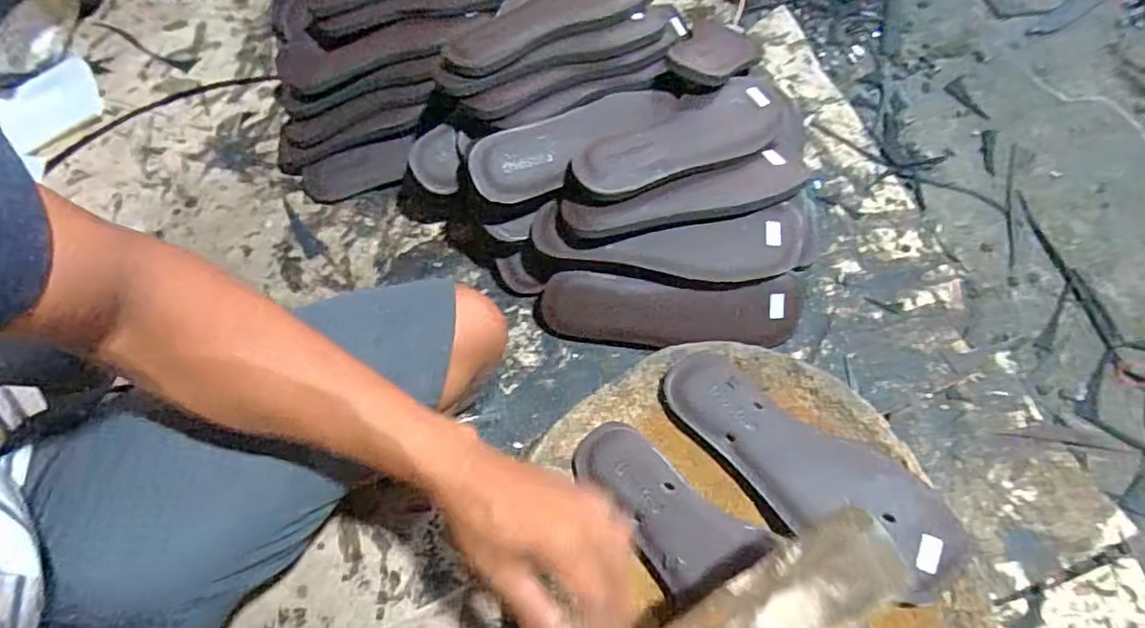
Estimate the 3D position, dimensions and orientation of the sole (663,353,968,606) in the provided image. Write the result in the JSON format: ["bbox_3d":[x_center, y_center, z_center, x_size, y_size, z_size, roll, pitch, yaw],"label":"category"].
[{"bbox_3d":[0.182,0.121,0.469,0.248,0.024,0.078,36,73,18],"label":"sole"}]

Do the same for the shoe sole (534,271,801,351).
[{"bbox_3d":[0.098,-0.005,0.615,0.267,0.076,0.028,3,22,6],"label":"shoe sole"}]

